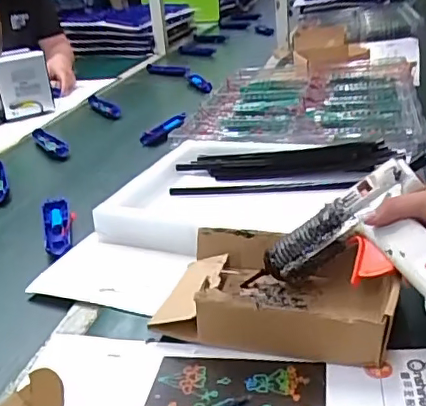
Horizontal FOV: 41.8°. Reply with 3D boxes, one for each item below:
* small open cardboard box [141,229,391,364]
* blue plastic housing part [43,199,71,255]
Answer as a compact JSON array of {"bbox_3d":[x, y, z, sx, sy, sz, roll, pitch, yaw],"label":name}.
[{"bbox_3d":[0.063,0.083,0.554,0.214,0.063,0.150,3,26,18],"label":"small open cardboard box"},{"bbox_3d":[-0.223,0.028,0.796,0.034,0.015,0.158,-10,25,-12],"label":"blue plastic housing part"}]

